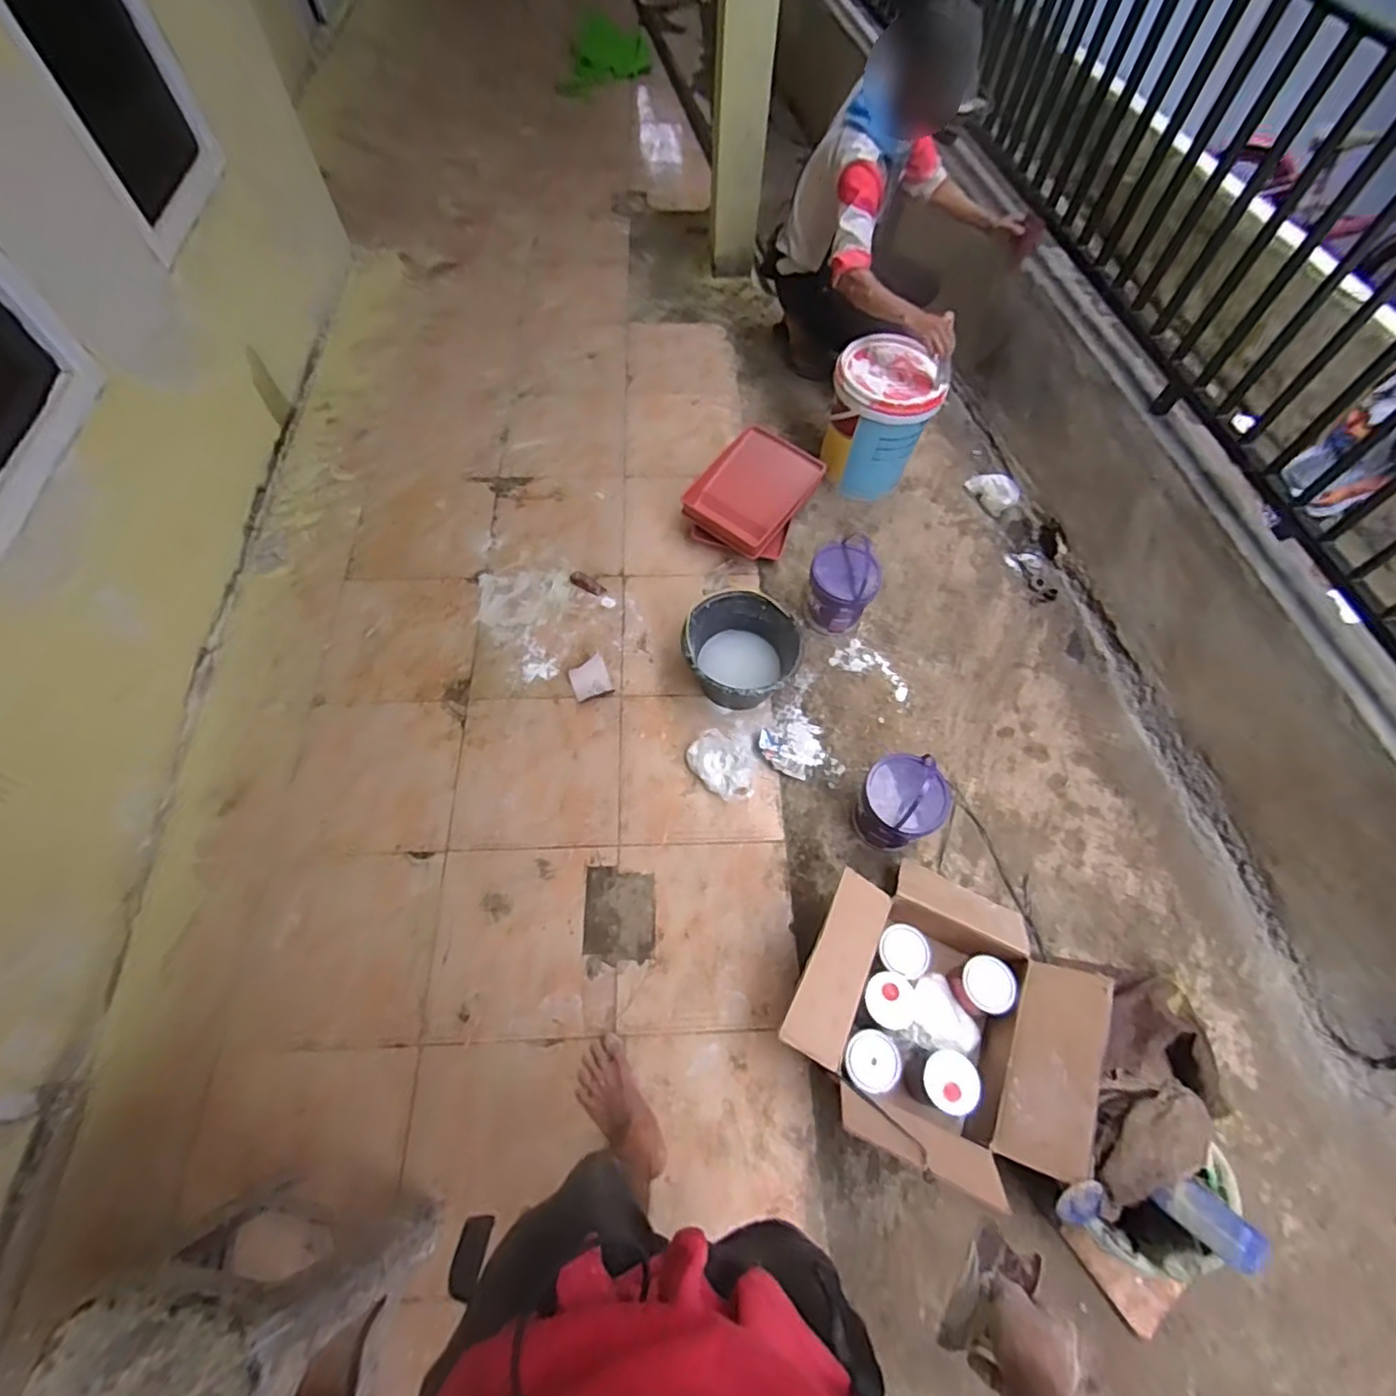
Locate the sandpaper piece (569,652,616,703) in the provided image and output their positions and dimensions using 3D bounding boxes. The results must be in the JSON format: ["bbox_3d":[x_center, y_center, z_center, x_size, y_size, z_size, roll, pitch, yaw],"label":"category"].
[{"bbox_3d":[-0.284,-0.050,1.731,0.096,0.021,0.115,-22,66,-12],"label":"sandpaper piece"}]

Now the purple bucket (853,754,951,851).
[{"bbox_3d":[0.451,0.239,1.493,0.180,0.244,0.178,0,63,-1],"label":"purple bucket"}]

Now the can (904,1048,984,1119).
[{"bbox_3d":[0.464,0.720,1.231,0.098,0.113,0.099,0,63,-1],"label":"can"}]

